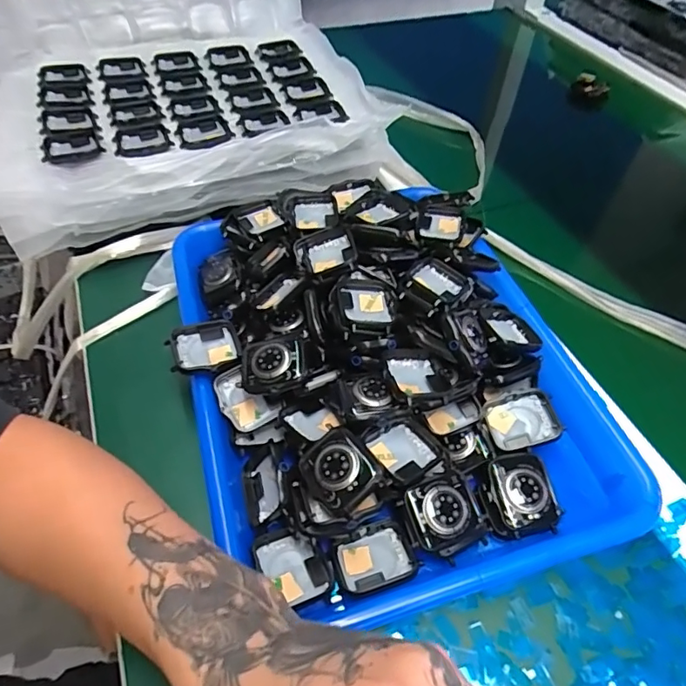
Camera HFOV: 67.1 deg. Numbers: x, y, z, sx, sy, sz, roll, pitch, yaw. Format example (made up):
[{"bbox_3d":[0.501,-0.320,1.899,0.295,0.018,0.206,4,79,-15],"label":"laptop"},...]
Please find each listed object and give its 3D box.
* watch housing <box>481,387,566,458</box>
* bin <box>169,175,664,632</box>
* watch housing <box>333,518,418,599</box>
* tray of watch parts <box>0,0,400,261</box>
[{"bbox_3d":[0.113,0.051,0.329,0.045,0.015,0.038,-9,50,-9],"label":"watch housing"},{"bbox_3d":[0.022,0.002,0.356,0.246,0.070,0.320,-13,51,-12],"label":"bin"},{"bbox_3d":[0.017,0.119,0.288,0.042,0.007,0.034,-13,51,-12],"label":"watch housing"},{"bbox_3d":[-0.177,-0.276,0.548,0.364,0.077,0.383,-14,56,-12],"label":"tray of watch parts"}]

